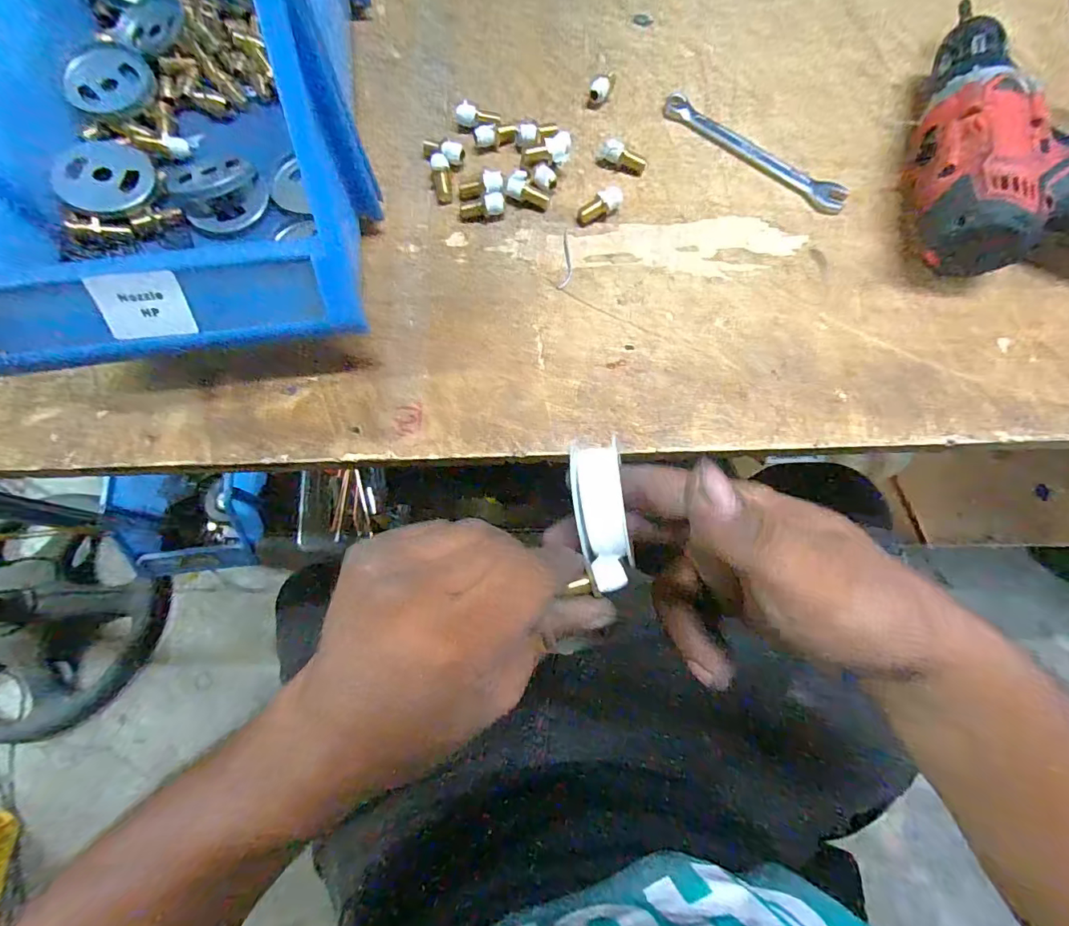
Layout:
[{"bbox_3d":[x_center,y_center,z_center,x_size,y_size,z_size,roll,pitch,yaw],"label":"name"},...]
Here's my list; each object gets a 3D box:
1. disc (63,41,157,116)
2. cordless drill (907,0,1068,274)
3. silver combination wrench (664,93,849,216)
[{"bbox_3d":[-0.262,-0.241,0.300,0.043,0.008,0.051,4,81,-15],"label":"disc"},{"bbox_3d":[0.333,-0.178,0.272,0.206,0.075,0.176,16,73,5],"label":"cordless drill"},{"bbox_3d":[0.143,-0.205,0.316,0.135,0.006,0.020,38,76,11],"label":"silver combination wrench"}]

